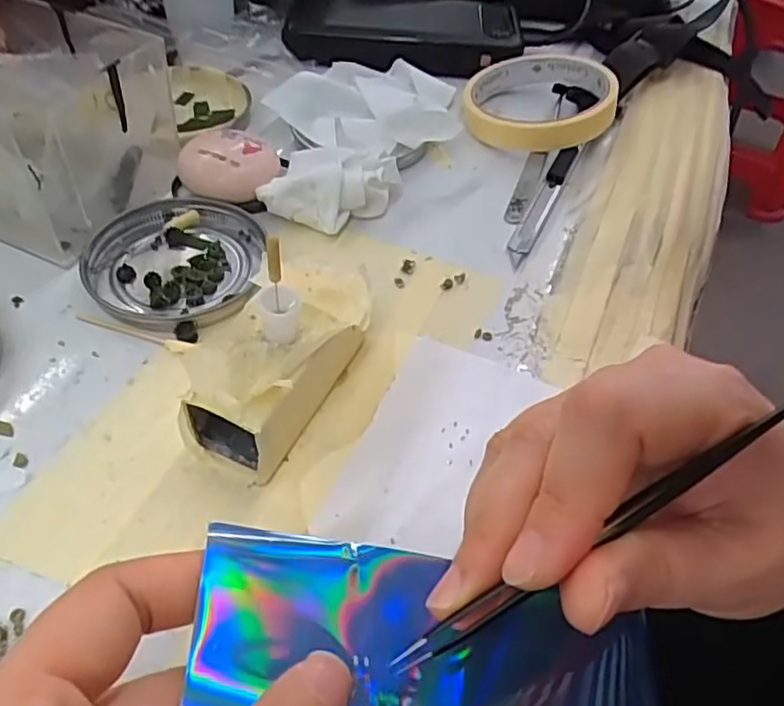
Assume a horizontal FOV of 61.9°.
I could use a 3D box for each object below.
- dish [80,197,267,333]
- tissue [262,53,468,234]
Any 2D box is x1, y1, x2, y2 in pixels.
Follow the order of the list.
[{"bbox_3d":[-0.098,-0.041,0.292,0.073,0.009,0.078,3,49,-3],"label":"dish"},{"bbox_3d":[-0.015,-0.126,0.362,0.103,0.023,0.151,-1,49,-7],"label":"tissue"}]

